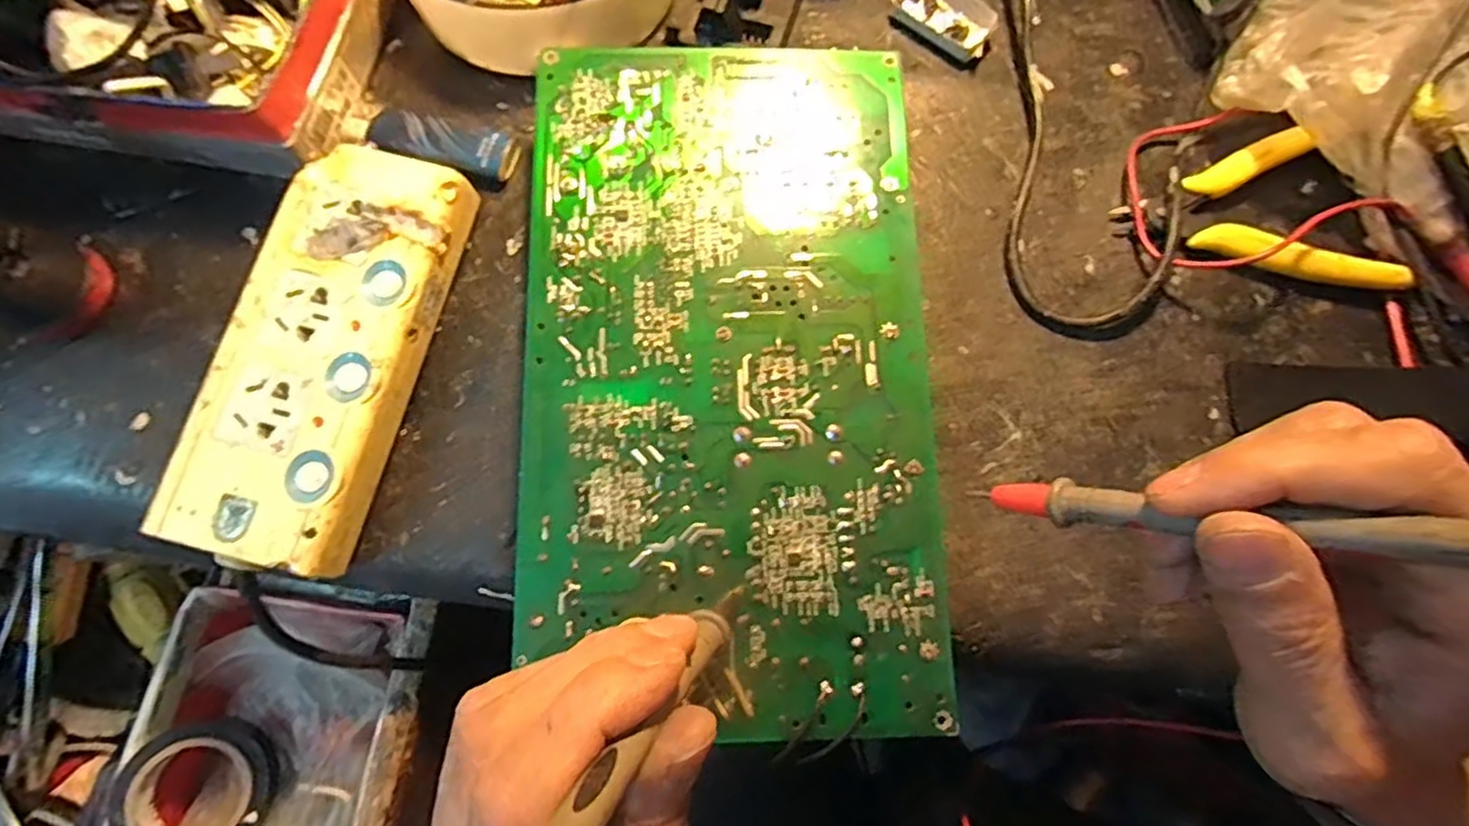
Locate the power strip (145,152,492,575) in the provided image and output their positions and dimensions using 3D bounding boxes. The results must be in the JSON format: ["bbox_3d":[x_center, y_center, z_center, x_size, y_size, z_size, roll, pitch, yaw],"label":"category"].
[{"bbox_3d":[-0.171,-0.025,0.286,0.073,0.036,0.169,15,78,3],"label":"power strip"}]

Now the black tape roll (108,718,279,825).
[{"bbox_3d":[-0.262,0.184,0.330,0.061,0.026,0.062,0,78,0],"label":"black tape roll"}]

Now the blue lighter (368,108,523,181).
[{"bbox_3d":[-0.136,-0.125,0.318,0.071,0.013,0.023,16,78,3],"label":"blue lighter"}]

